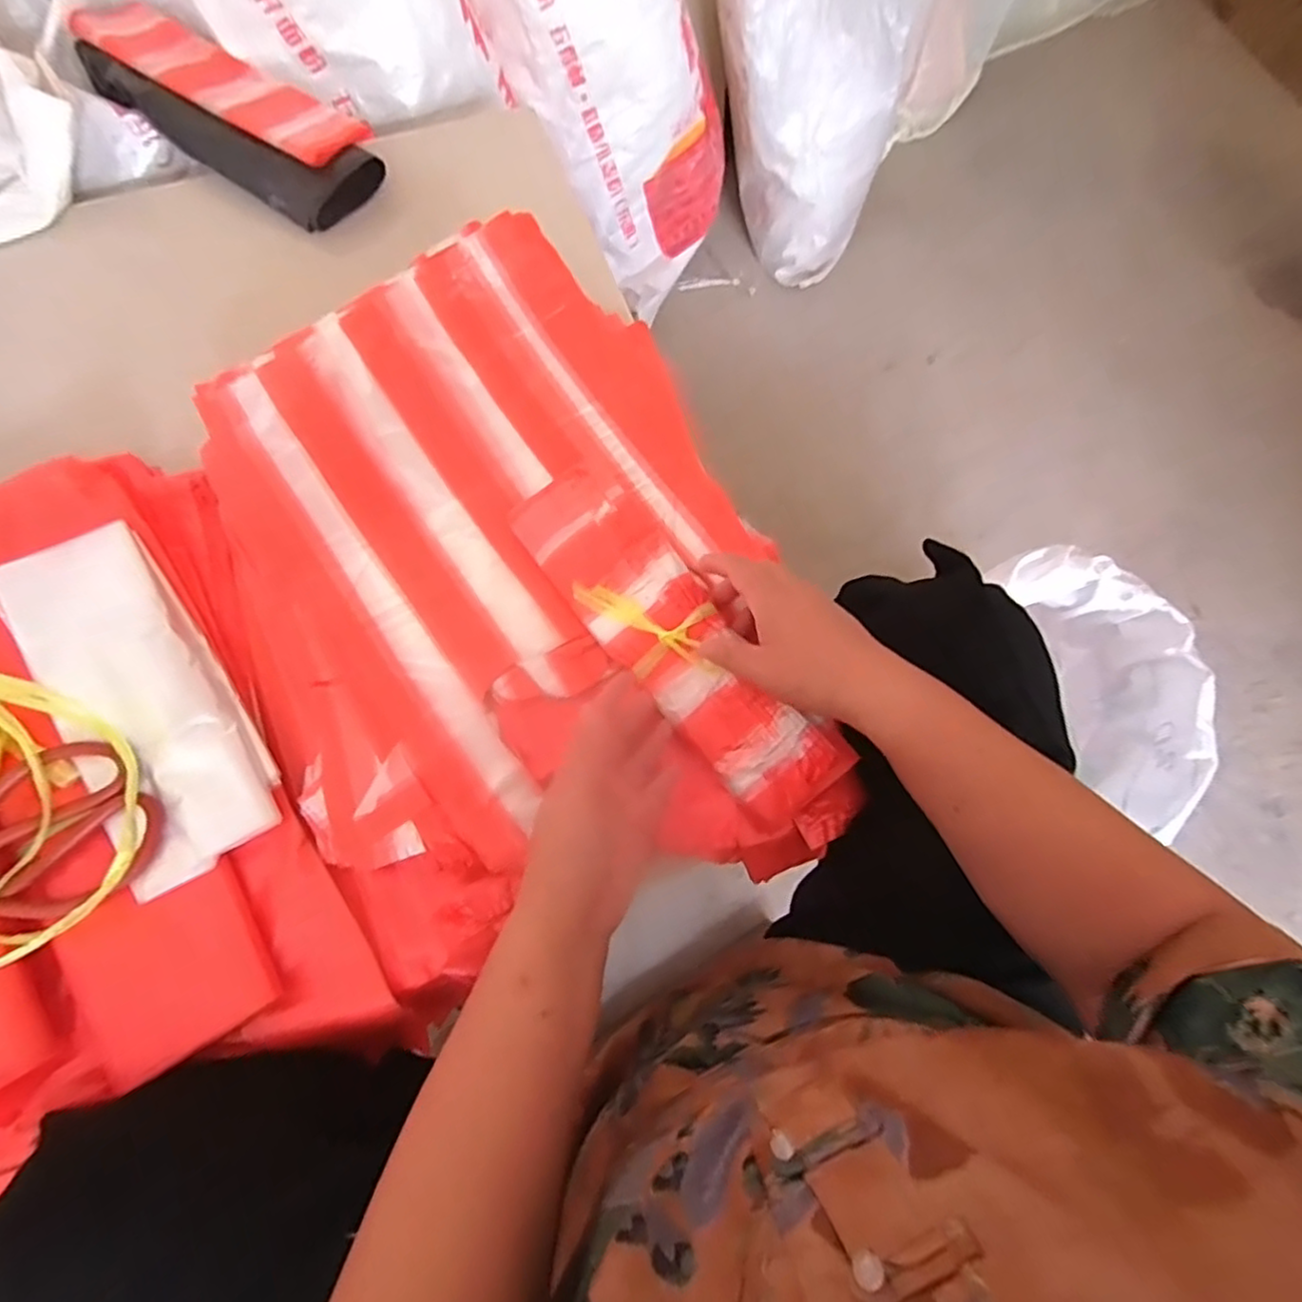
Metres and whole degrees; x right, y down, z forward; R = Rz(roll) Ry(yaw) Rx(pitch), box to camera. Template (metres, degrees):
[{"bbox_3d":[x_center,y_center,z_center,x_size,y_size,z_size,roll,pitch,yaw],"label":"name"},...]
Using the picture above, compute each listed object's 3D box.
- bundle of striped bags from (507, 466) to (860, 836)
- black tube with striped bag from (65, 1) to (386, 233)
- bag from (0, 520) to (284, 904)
[{"bbox_3d":[0.017,-0.008,0.486,0.090,0.032,0.307,-37,83,-11],"label":"bundle of striped bags"},{"bbox_3d":[-0.429,-0.547,0.662,0.310,0.063,0.121,32,75,9],"label":"black tube with striped bag"},{"bbox_3d":[-0.366,0.035,0.470,0.101,0.027,0.256,-29,85,-22],"label":"bag"}]

